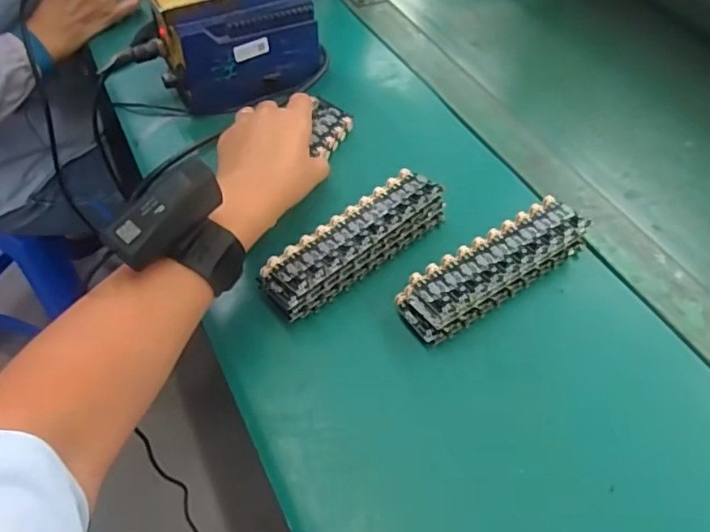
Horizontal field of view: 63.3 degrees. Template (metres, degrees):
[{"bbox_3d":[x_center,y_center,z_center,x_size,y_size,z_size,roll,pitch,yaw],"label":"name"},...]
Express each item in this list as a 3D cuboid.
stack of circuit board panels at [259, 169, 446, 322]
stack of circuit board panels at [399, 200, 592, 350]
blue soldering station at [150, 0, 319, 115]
[{"bbox_3d":[0.000,-0.020,0.468,0.166,0.035,0.050,-35,60,-25],"label":"stack of circuit board panels"},{"bbox_3d":[0.111,0.001,0.454,0.168,0.025,0.050,-28,57,-20],"label":"stack of circuit board panels"},{"bbox_3d":[-0.114,-0.262,0.580,0.174,0.153,0.118,-19,54,-14],"label":"blue soldering station"}]

